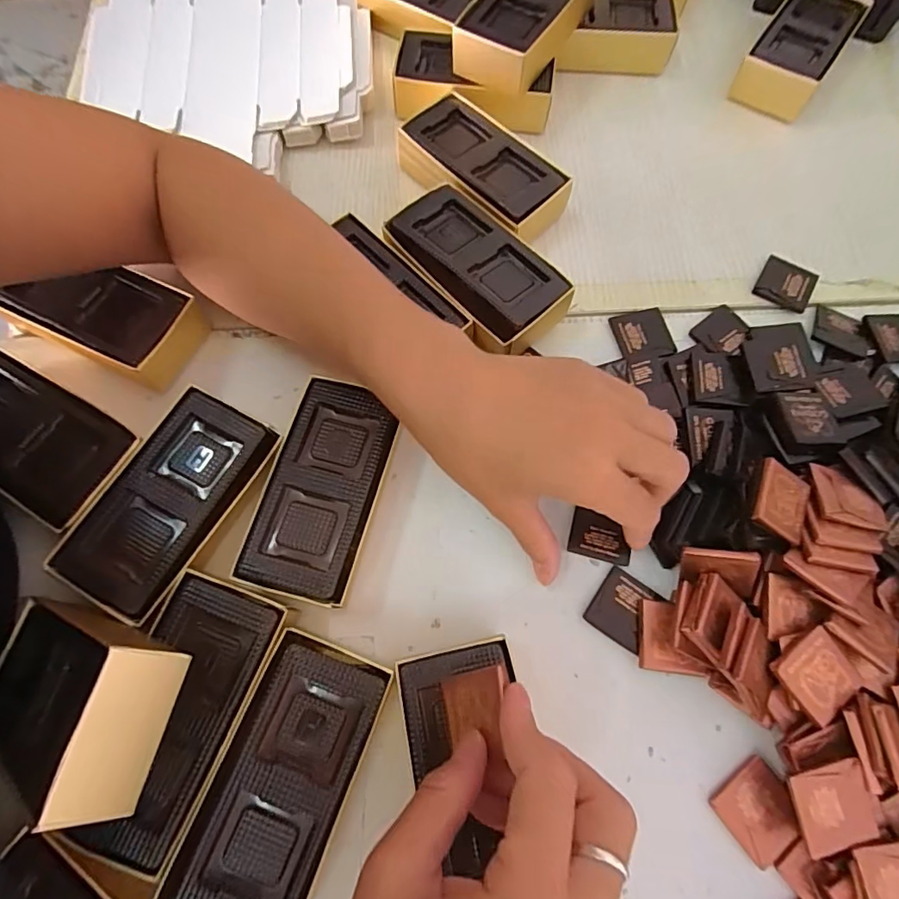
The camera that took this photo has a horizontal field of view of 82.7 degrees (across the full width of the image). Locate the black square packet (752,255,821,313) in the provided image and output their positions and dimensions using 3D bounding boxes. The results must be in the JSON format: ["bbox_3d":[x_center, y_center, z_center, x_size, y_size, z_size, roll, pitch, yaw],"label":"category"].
[{"bbox_3d":[0.221,-0.108,0.334,0.035,0.004,0.034,29,73,9],"label":"black square packet"}]

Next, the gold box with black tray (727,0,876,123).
[{"bbox_3d":[0.268,-0.308,0.393,0.055,0.033,0.119,33,74,10],"label":"gold box with black tray"}]

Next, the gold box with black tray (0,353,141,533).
[{"bbox_3d":[-0.227,-0.005,0.285,0.117,0.032,0.058,29,73,9],"label":"gold box with black tray"}]

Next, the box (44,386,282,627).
[{"bbox_3d":[-0.144,0.030,0.273,0.061,0.033,0.111,29,73,9],"label":"box"}]

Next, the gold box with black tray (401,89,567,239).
[{"bbox_3d":[0.022,-0.186,0.351,0.116,0.035,0.064,41,75,12],"label":"gold box with black tray"}]

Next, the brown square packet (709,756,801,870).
[{"bbox_3d":[0.146,0.171,0.240,0.033,0.005,0.036,-34,75,-12],"label":"brown square packet"}]

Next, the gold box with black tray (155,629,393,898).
[{"bbox_3d":[-0.072,0.148,0.234,0.056,0.034,0.113,21,72,6],"label":"gold box with black tray"}]

